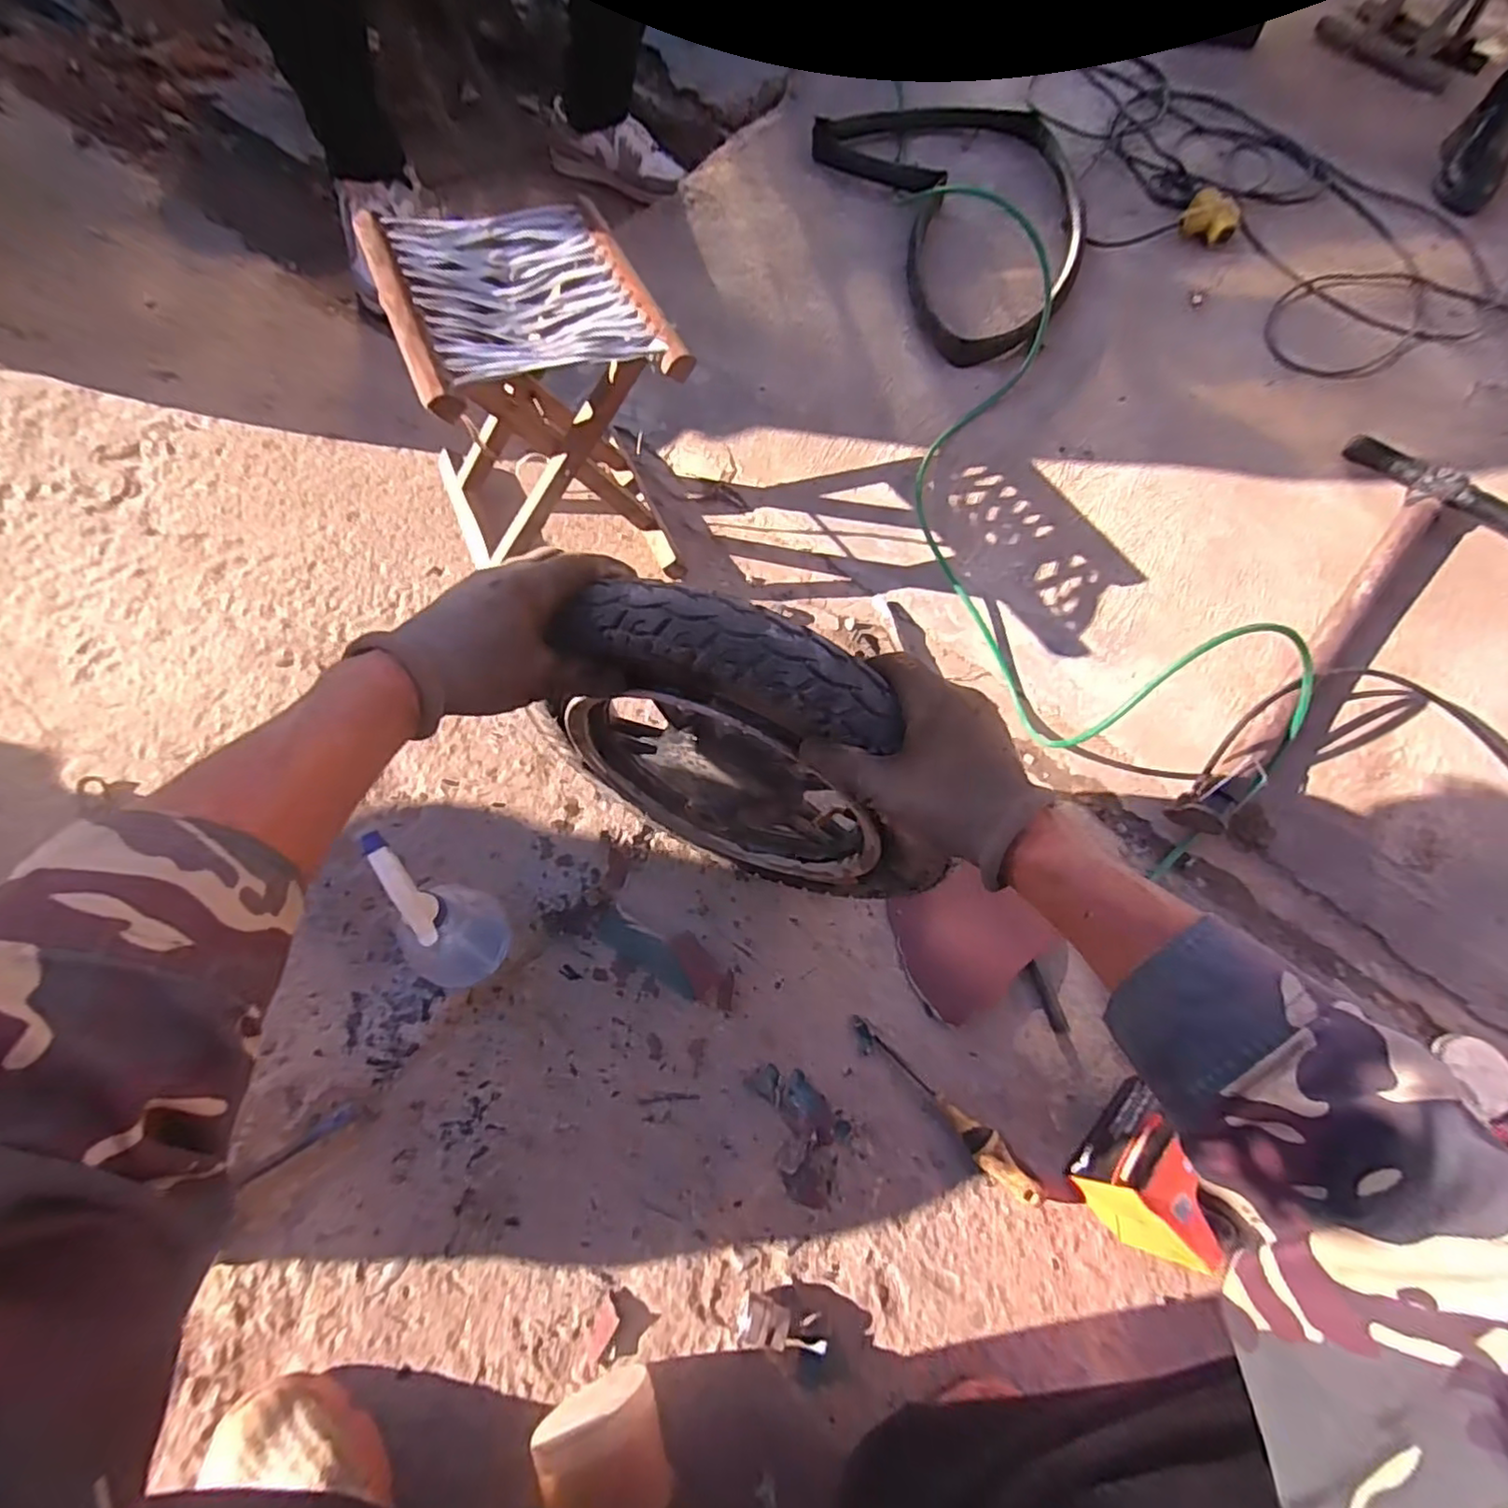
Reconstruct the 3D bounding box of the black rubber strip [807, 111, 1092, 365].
[{"bbox_3d":[0.367,-0.892,1.052,0.390,0.034,0.580,-20,72,-9],"label":"black rubber strip"}]

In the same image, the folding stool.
[{"bbox_3d":[-0.244,-0.381,0.755,0.244,0.316,0.288,-21,68,-17],"label":"folding stool"}]

